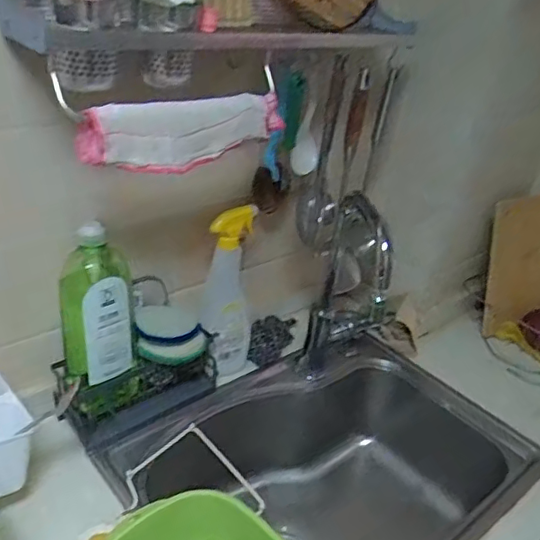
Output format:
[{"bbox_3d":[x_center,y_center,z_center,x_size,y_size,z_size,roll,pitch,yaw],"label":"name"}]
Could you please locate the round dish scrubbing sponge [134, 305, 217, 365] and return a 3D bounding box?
[{"bbox_3d":[-0.143,0.096,0.863,0.107,0.056,0.083,5,29,-4],"label":"round dish scrubbing sponge"}]

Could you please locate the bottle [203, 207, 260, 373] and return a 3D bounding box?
[{"bbox_3d":[-0.063,0.033,0.915,0.075,0.268,0.088,7,29,-1],"label":"bottle"}]

